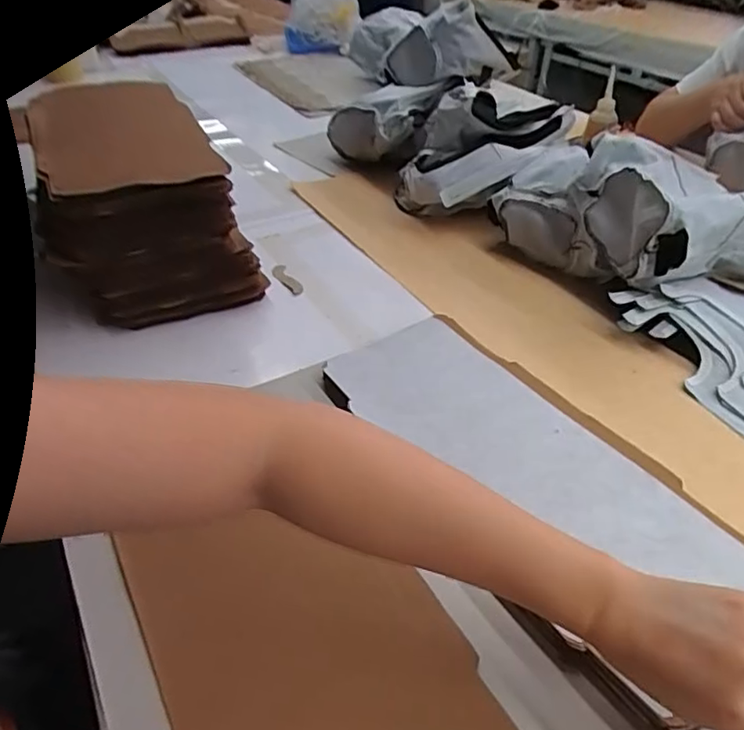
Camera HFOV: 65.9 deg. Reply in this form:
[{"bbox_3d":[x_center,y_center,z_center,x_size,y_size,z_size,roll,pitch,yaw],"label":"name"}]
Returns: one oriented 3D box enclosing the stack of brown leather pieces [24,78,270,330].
[{"bbox_3d":[-0.296,-0.209,0.731,0.207,0.171,0.321,-17,43,-21],"label":"stack of brown leather pieces"}]

